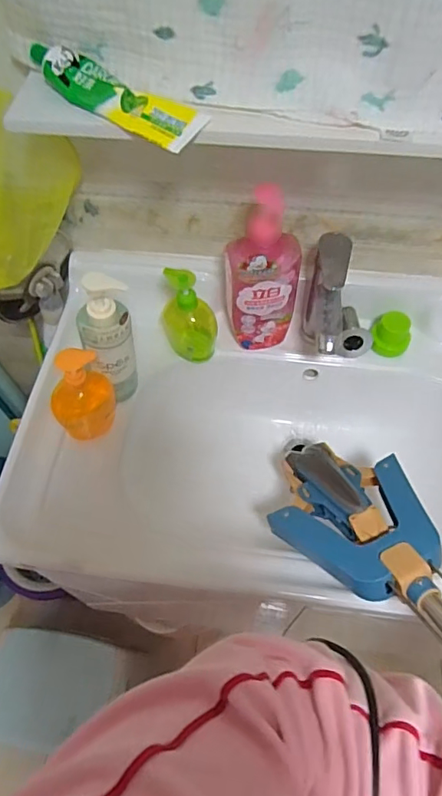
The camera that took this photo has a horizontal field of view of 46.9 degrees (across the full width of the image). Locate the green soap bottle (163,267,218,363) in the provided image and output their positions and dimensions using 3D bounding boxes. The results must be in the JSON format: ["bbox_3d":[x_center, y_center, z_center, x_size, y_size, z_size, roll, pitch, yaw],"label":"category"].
[{"bbox_3d":[-0.045,-0.122,0.743,0.073,0.159,0.059,-8,60,-4],"label":"green soap bottle"}]

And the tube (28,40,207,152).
[{"bbox_3d":[-0.112,-0.306,0.511,0.204,0.033,0.047,29,64,16],"label":"tube"}]

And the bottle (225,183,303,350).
[{"bbox_3d":[0.056,-0.158,0.692,0.093,0.255,0.052,11,60,7],"label":"bottle"}]

